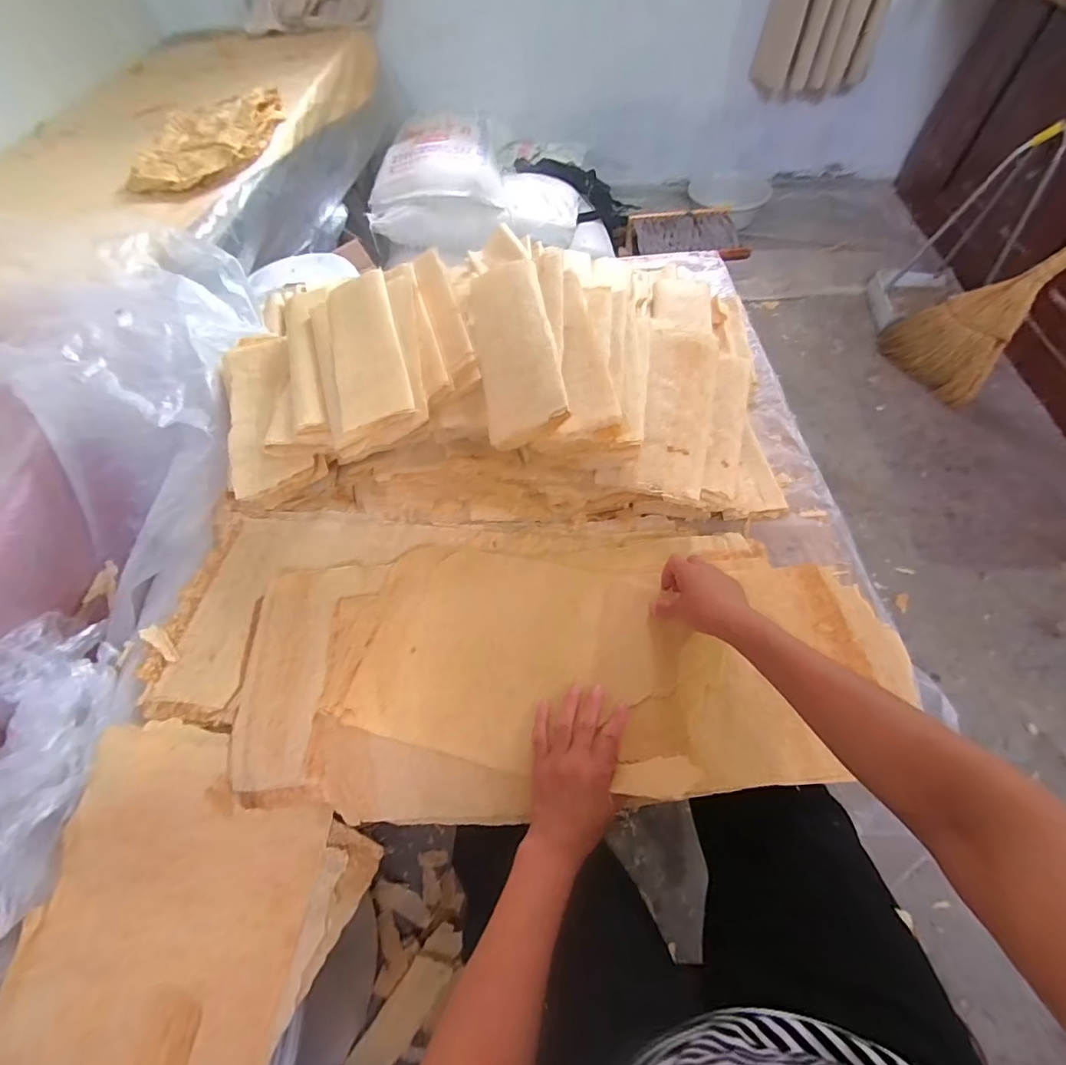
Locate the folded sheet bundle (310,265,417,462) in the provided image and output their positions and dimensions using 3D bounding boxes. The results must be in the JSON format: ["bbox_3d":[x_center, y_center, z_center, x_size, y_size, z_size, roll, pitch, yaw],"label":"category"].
[{"bbox_3d":[-0.232,-0.233,0.649,0.120,0.030,0.279,-23,65,9],"label":"folded sheet bundle"}]

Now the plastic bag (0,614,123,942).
[{"bbox_3d":[-0.598,0.246,0.559,0.156,0.106,0.363,-12,59,-3],"label":"plastic bag"}]

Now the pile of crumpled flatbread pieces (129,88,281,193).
[{"bbox_3d":[-0.787,-0.992,1.201,0.244,0.046,0.504,0,59,4],"label":"pile of crumpled flatbread pieces"}]

